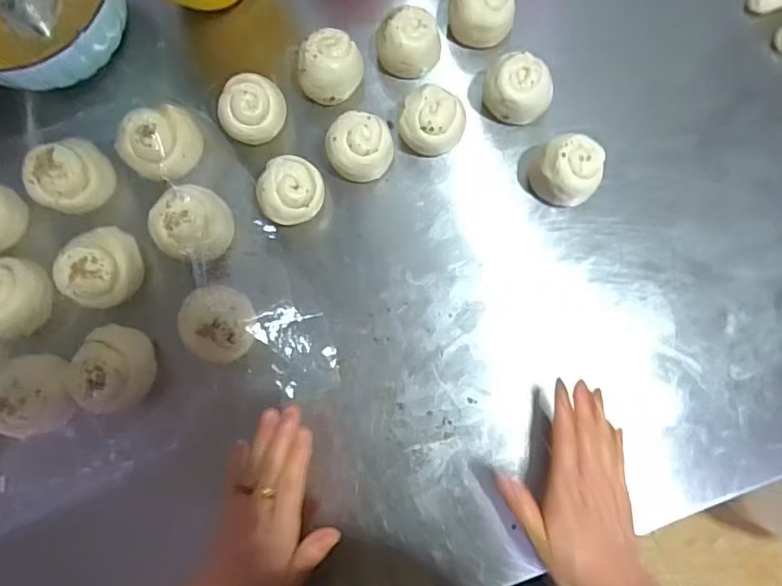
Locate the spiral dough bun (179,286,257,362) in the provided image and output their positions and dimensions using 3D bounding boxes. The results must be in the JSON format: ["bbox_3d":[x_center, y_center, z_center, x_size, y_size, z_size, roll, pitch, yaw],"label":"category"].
[{"bbox_3d":[-0.152,0.027,0.475,0.064,0.041,0.063,-40,81,-4],"label":"spiral dough bun"}]

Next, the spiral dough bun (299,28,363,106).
[{"bbox_3d":[-0.058,-0.219,0.516,0.057,0.042,0.059,0,80,3],"label":"spiral dough bun"}]

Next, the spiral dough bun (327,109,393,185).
[{"bbox_3d":[-0.030,-0.136,0.505,0.056,0.046,0.056,0,80,3],"label":"spiral dough bun"}]

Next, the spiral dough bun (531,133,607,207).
[{"bbox_3d":[0.158,-0.107,0.477,0.052,0.048,0.056,0,80,3],"label":"spiral dough bun"}]

